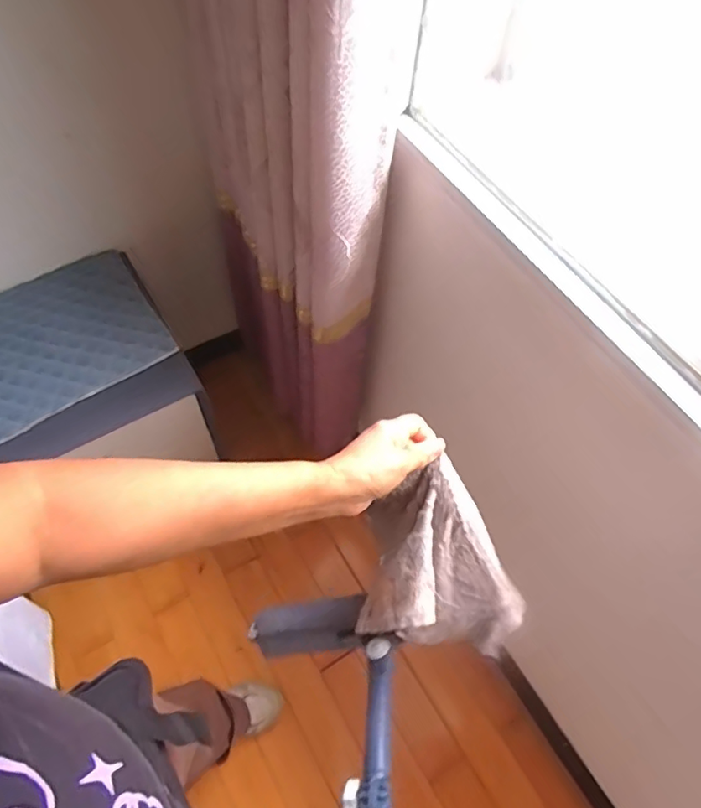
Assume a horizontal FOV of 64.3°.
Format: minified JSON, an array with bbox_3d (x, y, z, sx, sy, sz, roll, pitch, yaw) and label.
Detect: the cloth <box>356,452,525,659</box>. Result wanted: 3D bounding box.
[{"bbox_3d":[0.080,0.174,0.520,0.139,0.220,0.063,-33,29,-4],"label":"cloth"}]

